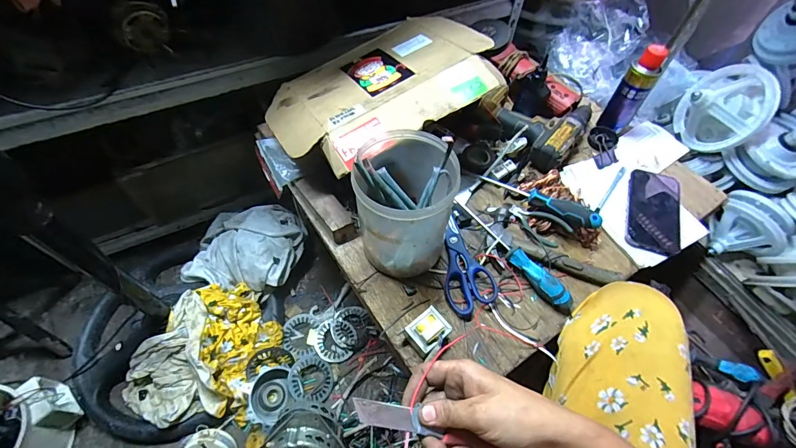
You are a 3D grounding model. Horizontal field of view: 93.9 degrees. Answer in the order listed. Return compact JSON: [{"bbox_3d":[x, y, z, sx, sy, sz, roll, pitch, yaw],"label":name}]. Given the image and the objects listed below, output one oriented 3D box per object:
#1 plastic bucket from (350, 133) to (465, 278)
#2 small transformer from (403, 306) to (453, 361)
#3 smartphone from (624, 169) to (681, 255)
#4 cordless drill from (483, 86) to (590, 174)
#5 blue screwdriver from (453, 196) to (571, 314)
[{"bbox_3d":[0.010,-0.025,0.527,0.129,0.173,0.136,1,57,-2],"label":"plastic bucket"},{"bbox_3d":[0.040,0.148,0.502,0.056,0.045,0.046,-33,64,-22],"label":"small transformer"},{"bbox_3d":[0.429,-0.029,0.625,0.077,0.016,0.167,11,59,20],"label":"smartphone"},{"bbox_3d":[0.270,-0.207,0.719,0.184,0.060,0.188,38,63,20],"label":"cordless drill"},{"bbox_3d":[0.172,0.039,0.578,0.027,0.032,0.245,-31,63,-21],"label":"blue screwdriver"}]

